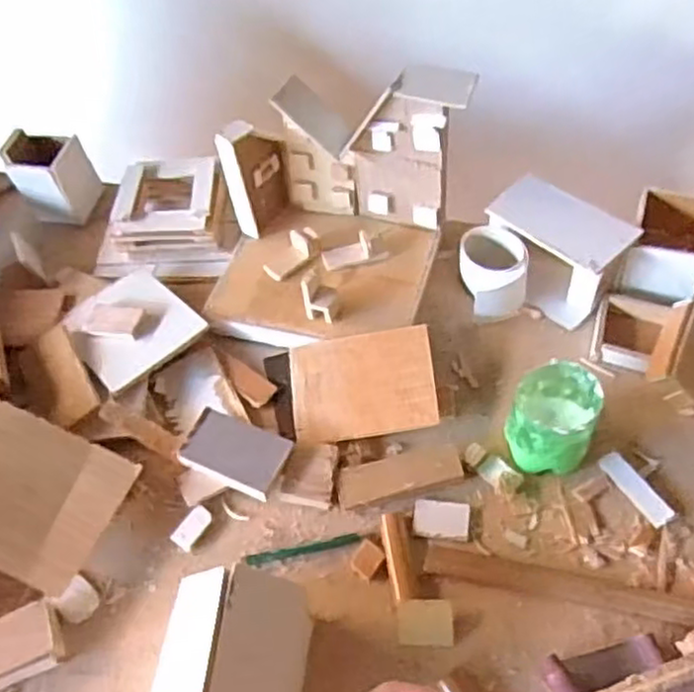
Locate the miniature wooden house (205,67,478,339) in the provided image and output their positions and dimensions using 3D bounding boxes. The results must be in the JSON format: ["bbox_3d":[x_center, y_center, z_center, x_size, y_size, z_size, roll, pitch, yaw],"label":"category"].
[{"bbox_3d":[-0.018,-0.112,0.578,0.193,0.131,0.162,1,55,5],"label":"miniature wooden house"}]

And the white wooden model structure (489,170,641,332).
[{"bbox_3d":[0.172,-0.081,0.602,0.113,0.072,0.069,33,63,24],"label":"white wooden model structure"}]

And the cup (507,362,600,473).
[{"bbox_3d":[0.145,0.053,0.505,0.056,0.070,0.061,-3,54,4],"label":"cup"}]

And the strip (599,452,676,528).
[{"bbox_3d":[0.206,0.101,0.508,0.017,0.007,0.059,-28,56,-14],"label":"strip"}]

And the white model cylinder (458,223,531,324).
[{"bbox_3d":[0.124,-0.061,0.601,0.052,0.053,0.067,-12,54,-4],"label":"white model cylinder"}]

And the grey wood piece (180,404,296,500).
[{"bbox_3d":[-0.082,0.079,0.523,0.073,0.007,0.046,22,79,11],"label":"grey wood piece"}]

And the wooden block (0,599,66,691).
[{"bbox_3d":[-0.215,0.197,0.462,0.057,0.022,0.038,-28,56,-13],"label":"wooden block"}]

